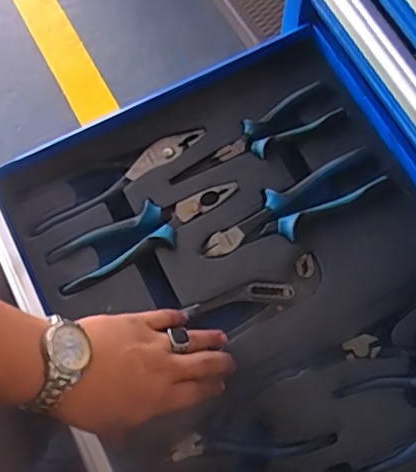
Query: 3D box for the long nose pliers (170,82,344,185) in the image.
[{"bbox_3d":[0.047,-0.100,0.590,0.187,0.012,0.044,-30,73,-9],"label":"long nose pliers"}]

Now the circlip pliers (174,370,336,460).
[{"bbox_3d":[0.036,0.173,0.506,0.137,0.007,0.072,-18,72,-5],"label":"circlip pliers"}]

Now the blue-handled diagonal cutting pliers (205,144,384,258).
[{"bbox_3d":[0.083,-0.027,0.564,0.191,0.015,0.047,-28,73,-8],"label":"blue-handled diagonal cutting pliers"}]

